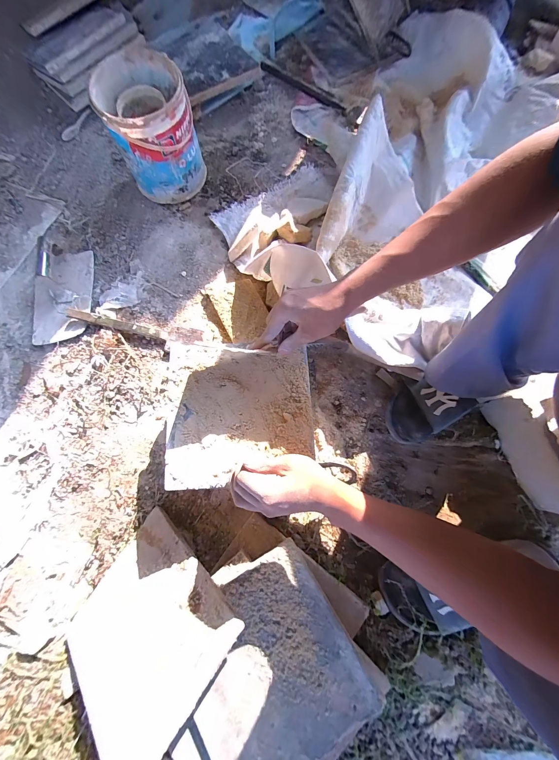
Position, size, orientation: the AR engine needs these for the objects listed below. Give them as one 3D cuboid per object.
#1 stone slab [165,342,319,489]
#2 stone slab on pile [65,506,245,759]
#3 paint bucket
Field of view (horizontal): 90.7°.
[{"bbox_3d":[-0.060,0.055,0.432,0.218,0.011,0.206,-2,77,0],"label":"stone slab"},{"bbox_3d":[-0.212,0.389,0.432,0.254,0.022,0.249,27,75,36],"label":"stone slab on pile"},{"bbox_3d":[-0.272,-0.541,0.619,0.168,0.195,0.169,0,77,0],"label":"paint bucket"}]

